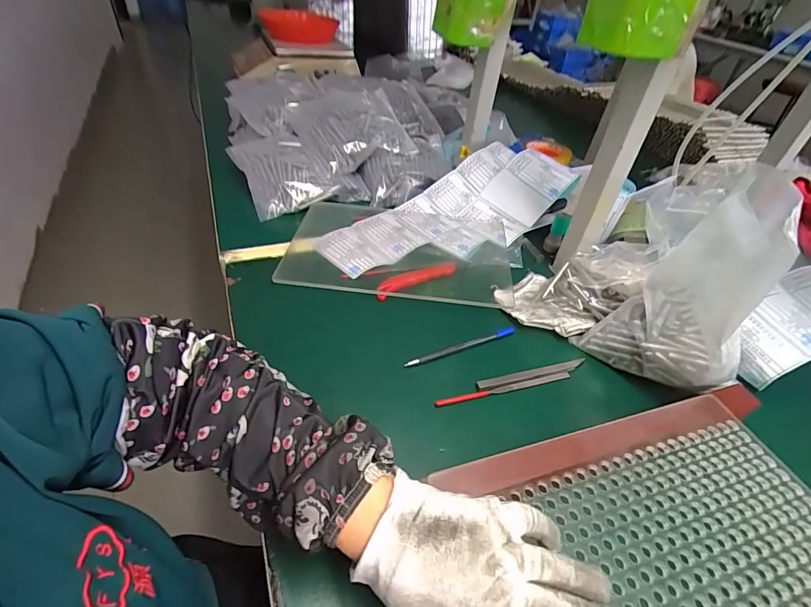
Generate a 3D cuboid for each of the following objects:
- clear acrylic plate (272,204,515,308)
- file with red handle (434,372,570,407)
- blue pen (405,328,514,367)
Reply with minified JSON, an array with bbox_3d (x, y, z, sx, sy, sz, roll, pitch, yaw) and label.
[{"bbox_3d":[-0.008,-0.077,0.579,0.301,0.005,0.199,8,42,2],"label":"clear acrylic plate"},{"bbox_3d":[0.103,0.088,0.430,0.153,0.008,0.006,-9,44,-16],"label":"file with red handle"},{"bbox_3d":[0.063,0.047,0.465,0.141,0.007,0.010,-15,46,-22],"label":"blue pen"}]

